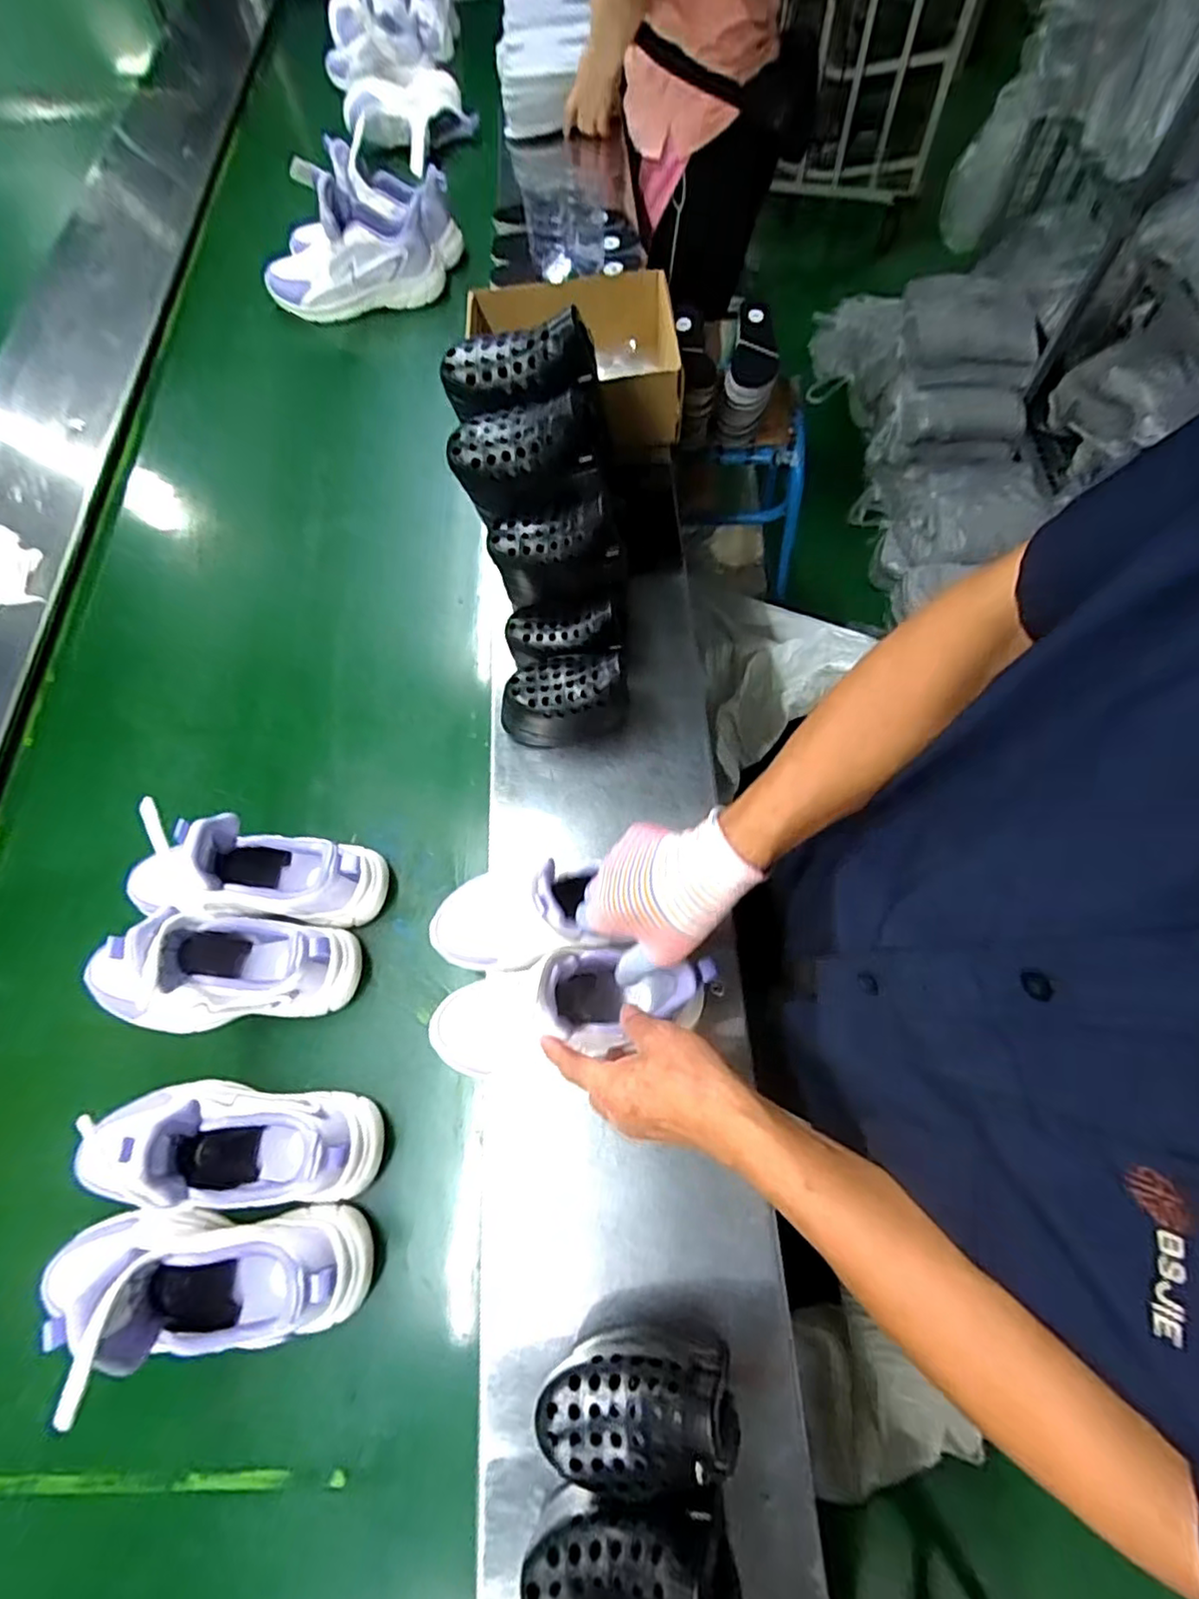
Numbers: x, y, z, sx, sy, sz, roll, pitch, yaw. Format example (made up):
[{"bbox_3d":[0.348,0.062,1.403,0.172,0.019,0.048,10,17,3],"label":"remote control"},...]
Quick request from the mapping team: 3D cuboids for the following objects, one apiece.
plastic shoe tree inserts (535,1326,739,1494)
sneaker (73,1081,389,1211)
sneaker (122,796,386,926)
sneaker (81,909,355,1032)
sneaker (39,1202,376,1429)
[{"bbox_3d":[0.026,0.409,0.432,0.128,0.119,0.074,-1,68,0],"label":"plastic shoe tree inserts"},{"bbox_3d":[-0.306,0.277,0.524,0.230,0.123,0.081,6,68,5],"label":"sneaker"},{"bbox_3d":[-0.339,0.070,0.612,0.239,0.125,0.082,0,68,3],"label":"sneaker"},{"bbox_3d":[-0.357,0.151,0.573,0.233,0.137,0.098,1,68,3],"label":"sneaker"},{"bbox_3d":[-0.310,0.362,0.476,0.241,0.143,0.081,-4,68,1],"label":"sneaker"}]

